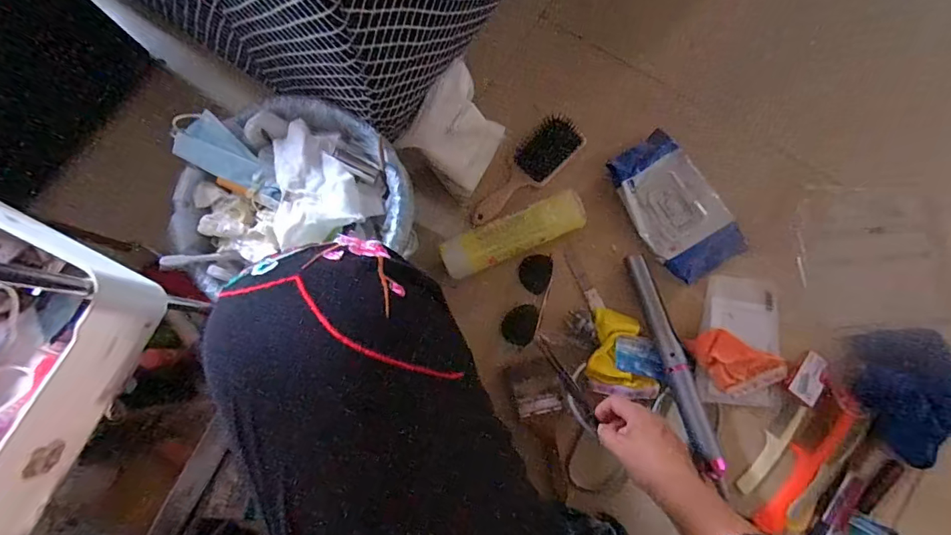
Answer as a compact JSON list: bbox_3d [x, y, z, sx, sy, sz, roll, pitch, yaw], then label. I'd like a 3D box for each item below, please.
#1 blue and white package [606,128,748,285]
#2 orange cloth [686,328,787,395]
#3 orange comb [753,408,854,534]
[{"bbox_3d":[0.285,-0.088,0.674,0.116,0.030,0.205,-32,80,-5],"label":"blue and white package"},{"bbox_3d":[0.349,0.132,0.632,0.123,0.022,0.072,28,81,6],"label":"orange cloth"},{"bbox_3d":[0.431,0.264,0.613,0.037,0.010,0.190,36,82,7],"label":"orange comb"}]

